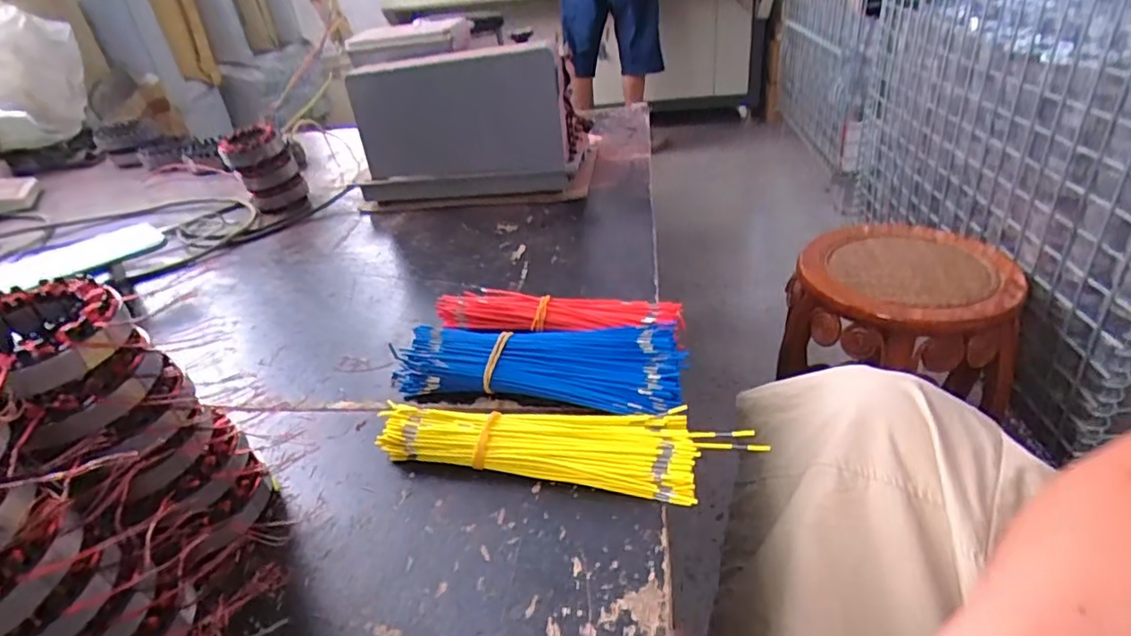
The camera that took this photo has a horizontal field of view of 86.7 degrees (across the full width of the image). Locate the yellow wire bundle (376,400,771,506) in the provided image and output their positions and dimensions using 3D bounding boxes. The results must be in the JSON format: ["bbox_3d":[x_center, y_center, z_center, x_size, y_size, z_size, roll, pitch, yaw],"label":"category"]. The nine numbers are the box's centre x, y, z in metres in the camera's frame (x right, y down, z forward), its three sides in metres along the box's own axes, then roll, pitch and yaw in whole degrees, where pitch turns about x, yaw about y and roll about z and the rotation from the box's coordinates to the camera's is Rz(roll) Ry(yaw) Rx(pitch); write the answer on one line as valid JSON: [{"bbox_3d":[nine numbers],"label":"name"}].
[{"bbox_3d":[-0.004,0.092,0.453,0.282,0.041,0.075,2,34,17],"label":"yellow wire bundle"}]

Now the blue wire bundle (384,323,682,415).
[{"bbox_3d":[-0.024,0.040,0.524,0.250,0.051,0.090,1,34,17],"label":"blue wire bundle"}]

